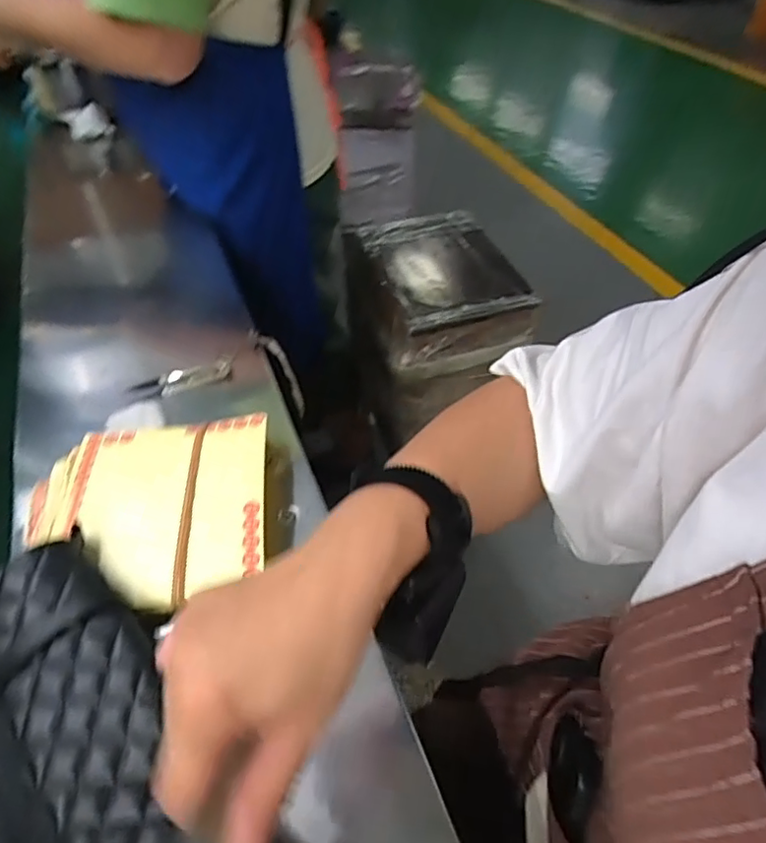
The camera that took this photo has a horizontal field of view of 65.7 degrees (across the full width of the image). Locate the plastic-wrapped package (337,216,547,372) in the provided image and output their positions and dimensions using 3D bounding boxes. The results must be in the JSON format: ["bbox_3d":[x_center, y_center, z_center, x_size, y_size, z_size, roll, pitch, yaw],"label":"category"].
[{"bbox_3d":[0.103,-0.264,1.141,0.272,0.113,0.372,-12,48,-9],"label":"plastic-wrapped package"}]

